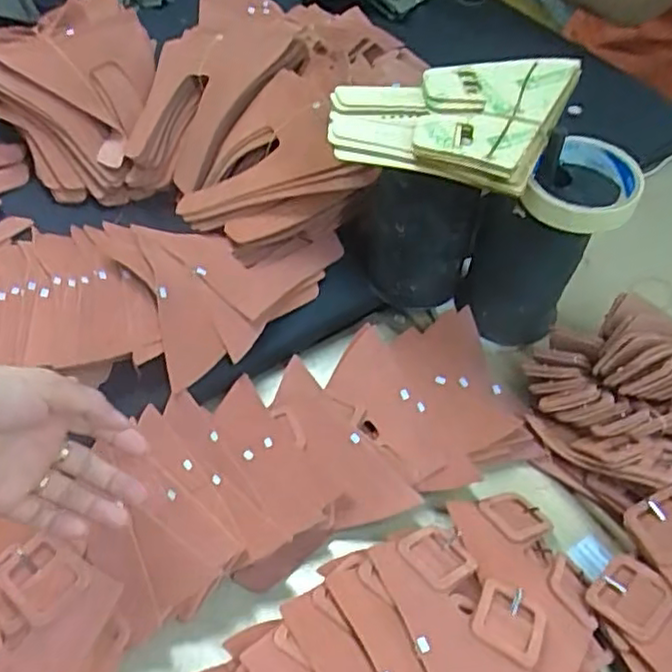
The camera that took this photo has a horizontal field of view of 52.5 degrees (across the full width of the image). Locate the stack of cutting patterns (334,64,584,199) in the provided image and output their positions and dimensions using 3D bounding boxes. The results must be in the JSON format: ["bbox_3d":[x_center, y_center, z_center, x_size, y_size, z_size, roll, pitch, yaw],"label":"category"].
[{"bbox_3d":[0.085,-0.181,0.536,0.170,0.027,0.149,18,55,13],"label":"stack of cutting patterns"}]

